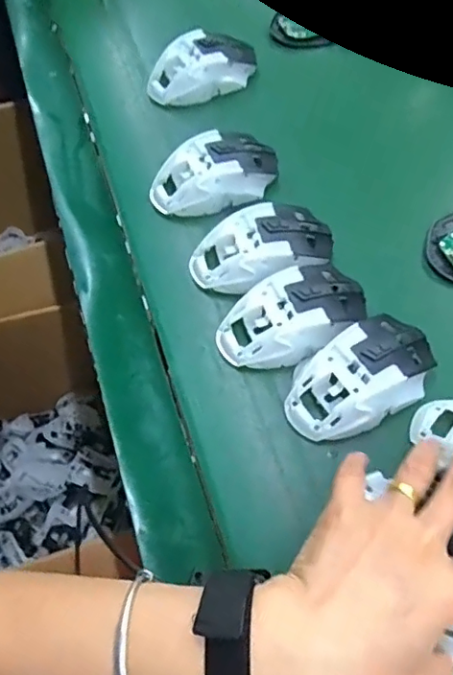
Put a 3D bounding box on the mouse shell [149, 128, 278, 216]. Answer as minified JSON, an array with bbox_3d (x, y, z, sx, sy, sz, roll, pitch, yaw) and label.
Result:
[{"bbox_3d":[-0.009,-0.144,0.497,0.118,0.040,0.067,-22,63,-10],"label":"mouse shell"}]

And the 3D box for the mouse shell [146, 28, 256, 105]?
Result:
[{"bbox_3d":[-0.024,-0.276,0.571,0.118,0.042,0.059,-22,63,-9],"label":"mouse shell"}]

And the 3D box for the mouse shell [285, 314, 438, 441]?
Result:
[{"bbox_3d":[0.098,0.028,0.399,0.117,0.036,0.065,-29,64,-13],"label":"mouse shell"}]

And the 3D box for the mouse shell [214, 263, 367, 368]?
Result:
[{"bbox_3d":[0.051,-0.016,0.424,0.114,0.038,0.060,-25,63,-11],"label":"mouse shell"}]

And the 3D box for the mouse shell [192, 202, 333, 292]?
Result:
[{"bbox_3d":[0.028,-0.075,0.457,0.115,0.037,0.064,-14,62,-6],"label":"mouse shell"}]

